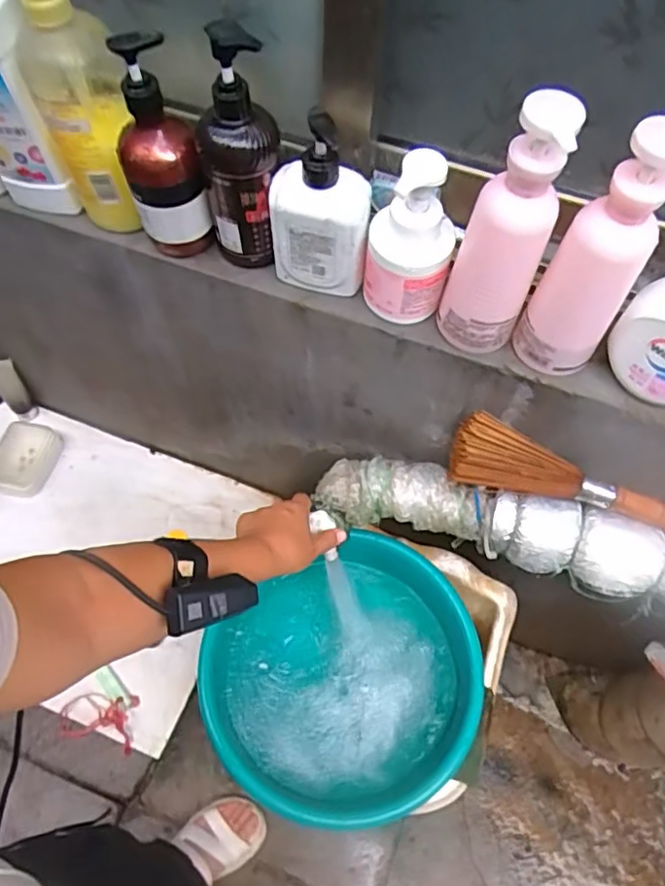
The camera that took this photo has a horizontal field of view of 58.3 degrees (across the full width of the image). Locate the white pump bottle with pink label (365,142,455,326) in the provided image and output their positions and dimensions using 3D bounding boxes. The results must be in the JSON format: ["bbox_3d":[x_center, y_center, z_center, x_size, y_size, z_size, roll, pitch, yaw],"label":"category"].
[{"bbox_3d":[0.069,-0.178,0.530,0.076,0.150,0.058,11,62,4],"label":"white pump bottle with pink label"}]

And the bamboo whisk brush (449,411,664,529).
[{"bbox_3d":[0.250,0.038,0.625,0.250,0.064,0.065,16,63,7],"label":"bamboo whisk brush"}]

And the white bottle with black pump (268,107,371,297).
[{"bbox_3d":[-0.010,-0.206,0.540,0.090,0.159,0.050,14,63,6],"label":"white bottle with black pump"}]

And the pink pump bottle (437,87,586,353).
[{"bbox_3d":[0.139,-0.165,0.486,0.054,0.218,0.062,-32,67,-17],"label":"pink pump bottle"}]

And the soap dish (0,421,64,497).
[{"bbox_3d":[-0.560,0.027,1.084,0.108,0.025,0.126,20,67,-13],"label":"soap dish"}]

